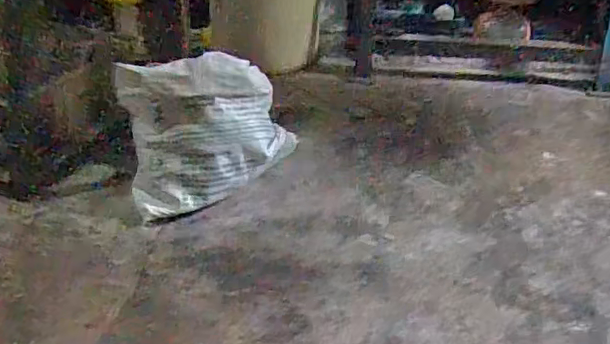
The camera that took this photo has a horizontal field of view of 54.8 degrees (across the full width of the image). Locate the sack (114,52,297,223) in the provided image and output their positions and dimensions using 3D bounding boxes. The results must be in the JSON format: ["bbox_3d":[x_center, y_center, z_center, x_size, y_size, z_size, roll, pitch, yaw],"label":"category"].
[{"bbox_3d":[-0.178,-0.081,1.197,0.358,0.282,0.181,-8,35,-16],"label":"sack"}]

